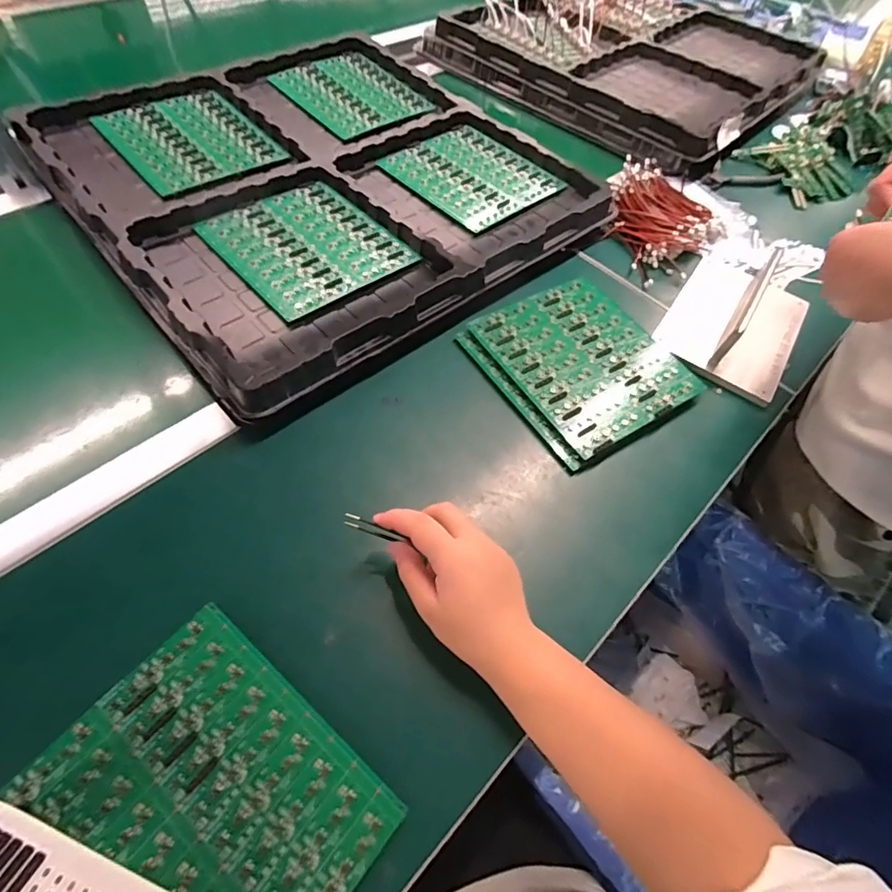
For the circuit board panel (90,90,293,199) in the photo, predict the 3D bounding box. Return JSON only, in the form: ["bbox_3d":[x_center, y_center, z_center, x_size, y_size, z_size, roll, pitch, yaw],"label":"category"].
[{"bbox_3d":[-0.331,-0.400,0.634,0.170,0.012,0.197,-34,66,-24],"label":"circuit board panel"}]

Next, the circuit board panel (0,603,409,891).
[{"bbox_3d":[-0.153,0.227,0.295,0.192,0.009,0.172,36,61,17],"label":"circuit board panel"}]

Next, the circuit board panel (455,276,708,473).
[{"bbox_3d":[0.143,-0.091,0.516,0.186,0.013,0.194,-27,63,-20],"label":"circuit board panel"}]

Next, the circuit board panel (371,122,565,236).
[{"bbox_3d":[0.038,-0.364,0.650,0.168,0.007,0.185,-34,66,-24],"label":"circuit board panel"}]

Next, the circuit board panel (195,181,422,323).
[{"bbox_3d":[-0.157,-0.229,0.547,0.169,0.006,0.192,-35,67,-24],"label":"circuit board panel"}]

